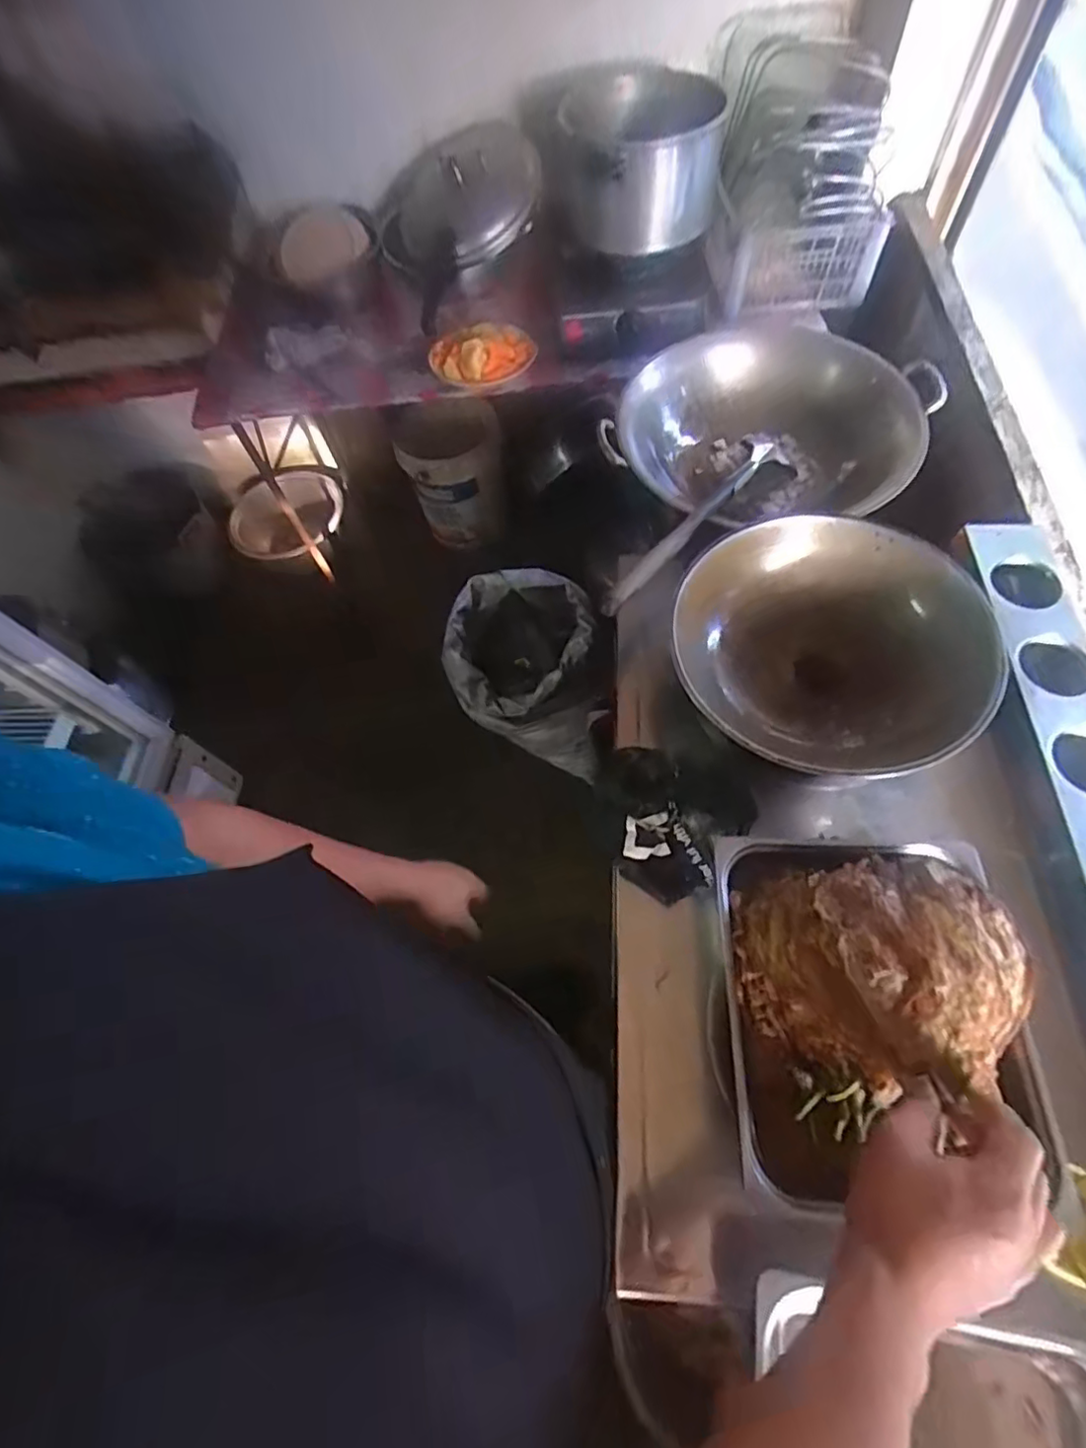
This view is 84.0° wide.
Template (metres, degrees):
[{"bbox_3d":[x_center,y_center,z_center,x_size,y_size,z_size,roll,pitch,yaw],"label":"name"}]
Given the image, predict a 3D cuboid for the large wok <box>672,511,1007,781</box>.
[{"bbox_3d":[0.326,-0.087,0.734,0.316,0.150,0.334,-1,65,2],"label":"large wok"}]

